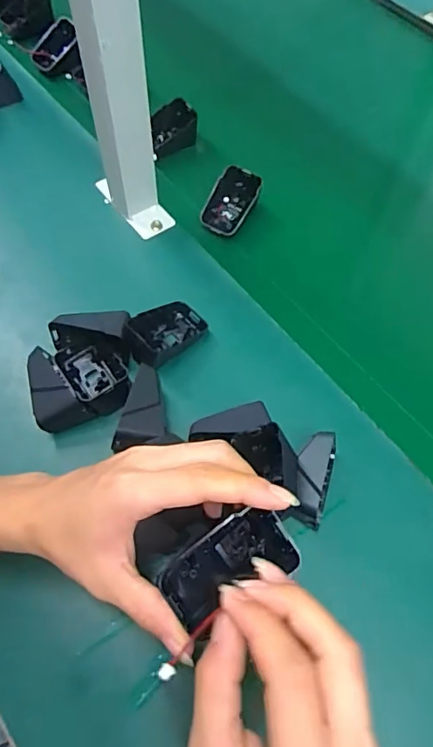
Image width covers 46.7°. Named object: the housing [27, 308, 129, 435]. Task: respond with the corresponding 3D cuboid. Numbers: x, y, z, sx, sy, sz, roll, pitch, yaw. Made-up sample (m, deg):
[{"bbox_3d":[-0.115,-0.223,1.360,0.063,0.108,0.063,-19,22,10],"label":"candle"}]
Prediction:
[{"bbox_3d":[-0.112,-0.004,0.434,0.086,0.041,0.102,-8,62,-6],"label":"housing"}]

